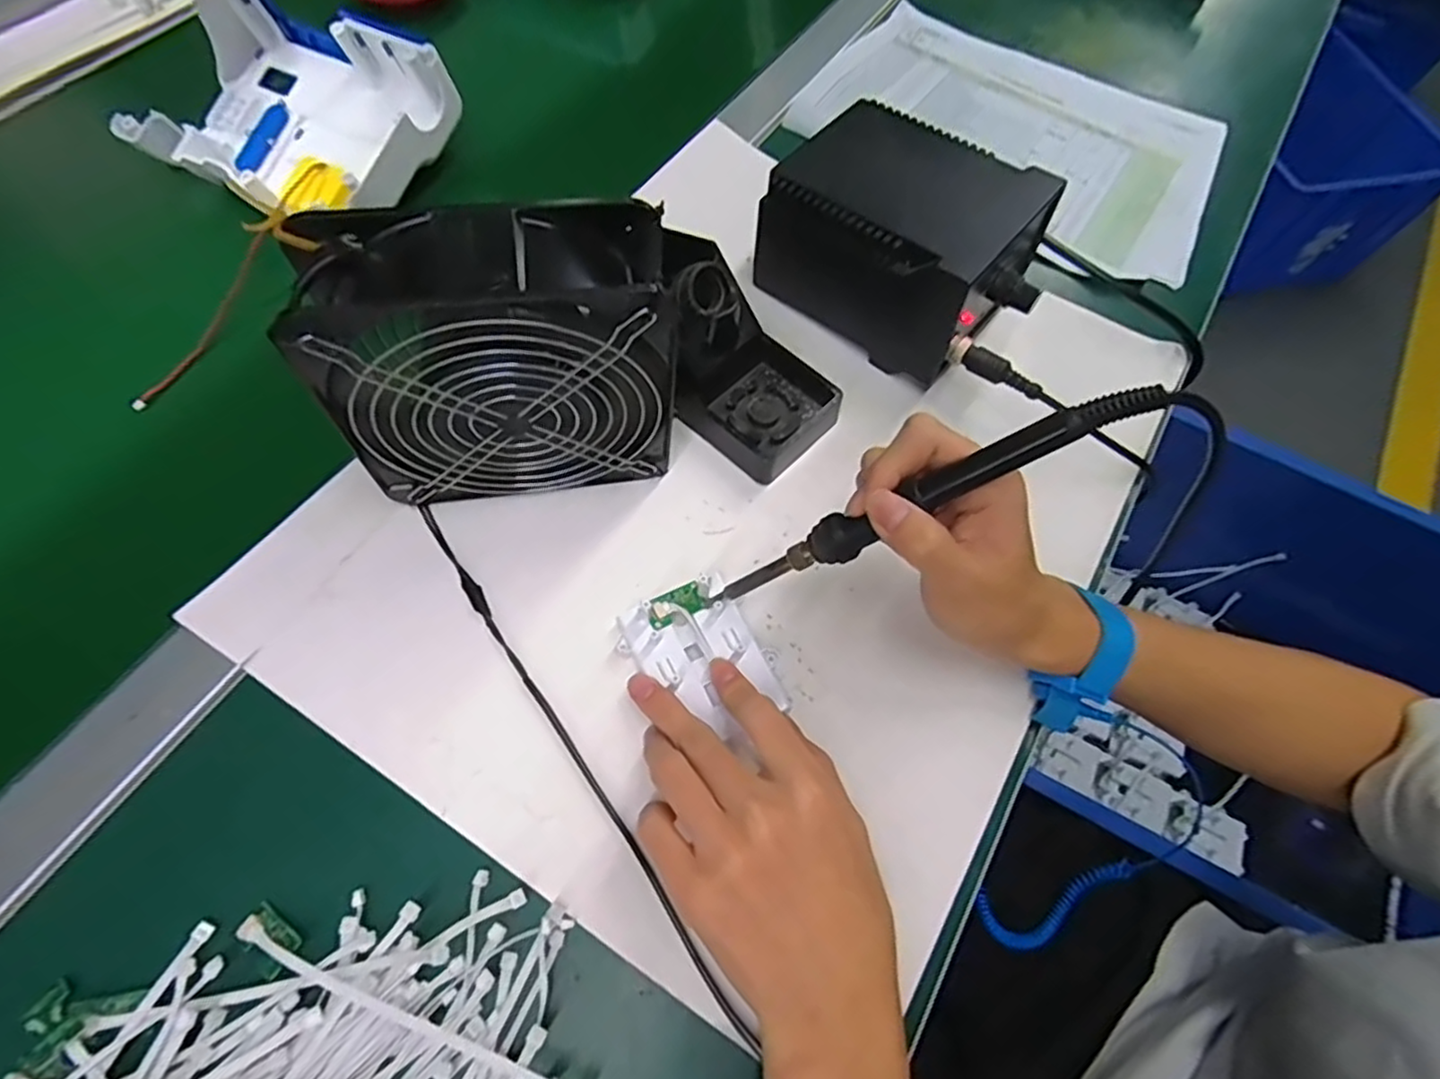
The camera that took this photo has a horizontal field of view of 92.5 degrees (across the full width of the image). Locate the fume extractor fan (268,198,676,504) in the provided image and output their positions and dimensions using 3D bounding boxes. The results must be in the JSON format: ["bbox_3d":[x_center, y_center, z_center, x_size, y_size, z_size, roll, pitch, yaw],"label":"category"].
[{"bbox_3d":[-0.101,-0.075,0.333,0.150,0.163,0.060,-9,66,-9],"label":"fume extractor fan"}]

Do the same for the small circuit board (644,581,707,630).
[{"bbox_3d":[-0.023,0.033,0.355,0.030,0.004,0.016,-24,71,-19],"label":"small circuit board"}]

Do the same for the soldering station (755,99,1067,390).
[{"bbox_3d":[0.119,-0.187,0.433,0.159,0.082,0.120,36,67,11],"label":"soldering station"}]

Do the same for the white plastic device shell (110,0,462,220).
[{"bbox_3d":[-0.286,-0.289,0.456,0.183,0.062,0.138,27,66,8],"label":"white plastic device shell"}]

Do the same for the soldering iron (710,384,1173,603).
[{"bbox_3d":[0.078,-0.013,0.297,0.204,0.021,0.020,-30,54,32],"label":"soldering iron"}]

